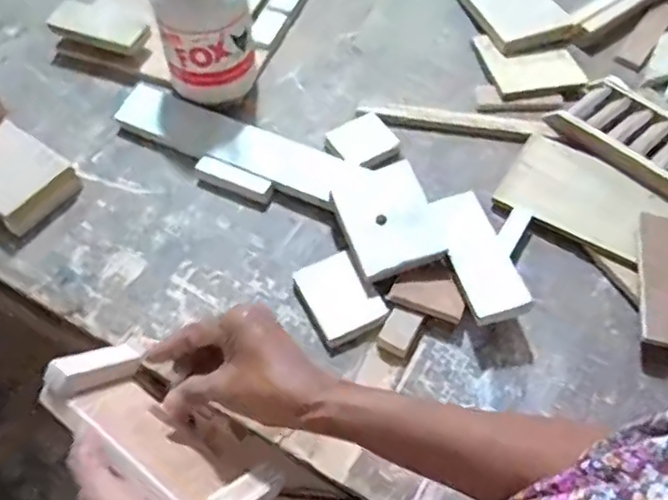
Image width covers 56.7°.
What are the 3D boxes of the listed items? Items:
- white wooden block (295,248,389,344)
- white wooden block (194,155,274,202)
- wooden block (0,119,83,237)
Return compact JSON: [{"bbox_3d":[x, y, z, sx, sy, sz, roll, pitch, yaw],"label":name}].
[{"bbox_3d":[0.004,0.042,0.561,0.059,0.014,0.074,-26,62,-16],"label":"white wooden block"},{"bbox_3d":[-0.100,-0.071,0.623,0.081,0.016,0.021,22,61,13],"label":"white wooden block"},{"bbox_3d":[-0.309,-0.071,0.604,0.105,0.042,0.081,33,64,18],"label":"wooden block"}]

